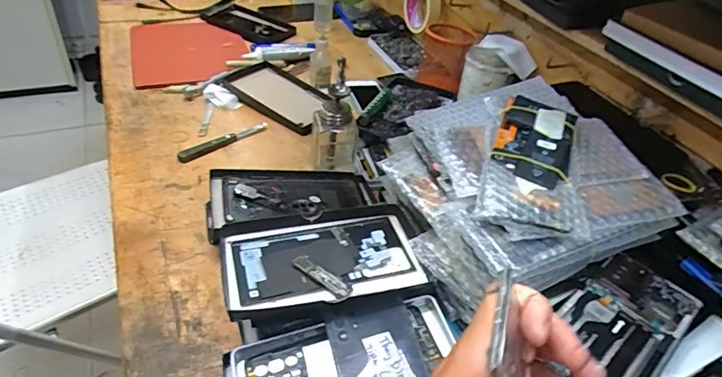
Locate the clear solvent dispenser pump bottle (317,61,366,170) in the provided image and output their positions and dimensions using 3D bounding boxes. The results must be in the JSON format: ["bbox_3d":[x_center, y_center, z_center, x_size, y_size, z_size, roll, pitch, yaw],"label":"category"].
[{"bbox_3d":[-0.034,-0.065,0.607,0.052,0.091,0.053,-5,41,-13],"label":"clear solvent dispenser pump bottle"}]

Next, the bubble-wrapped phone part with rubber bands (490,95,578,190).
[{"bbox_3d":[0.151,-0.041,0.417,0.064,0.011,0.092,16,57,15],"label":"bubble-wrapped phone part with rubber bands"}]

